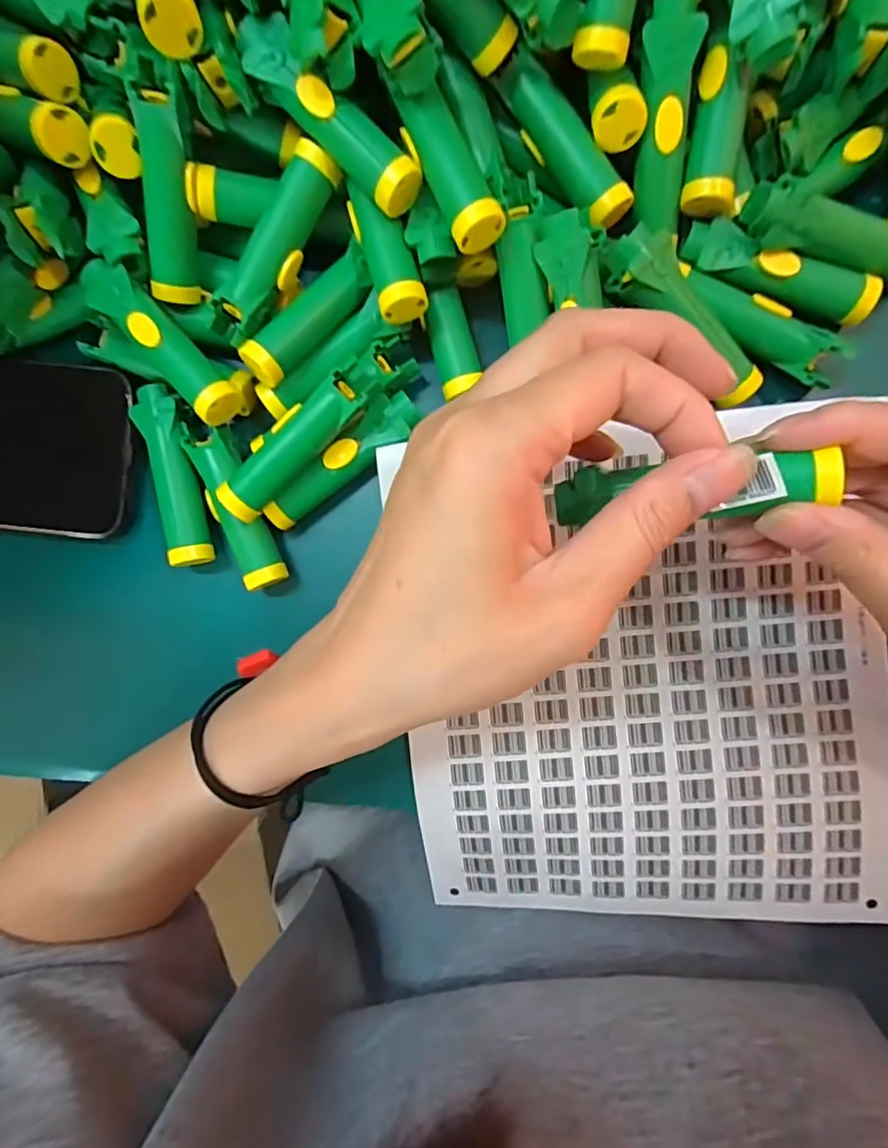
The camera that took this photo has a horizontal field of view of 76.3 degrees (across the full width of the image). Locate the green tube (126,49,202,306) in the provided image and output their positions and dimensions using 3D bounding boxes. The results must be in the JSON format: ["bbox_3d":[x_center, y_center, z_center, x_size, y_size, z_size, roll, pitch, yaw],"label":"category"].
[{"bbox_3d":[-0.110,-0.151,0.224,0.017,0.017,0.079,15,128,4],"label":"green tube"}]

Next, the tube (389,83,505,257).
[{"bbox_3d":[0.004,-0.148,0.211,0.019,0.022,0.054,-23,88,4],"label":"tube"}]

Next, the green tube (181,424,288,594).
[{"bbox_3d":[-0.093,-0.028,0.254,0.020,0.014,0.071,-20,88,4],"label":"green tube"}]

